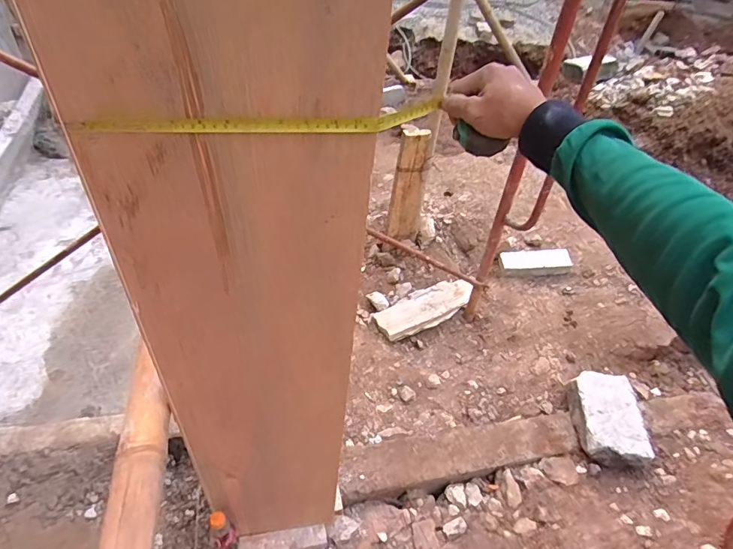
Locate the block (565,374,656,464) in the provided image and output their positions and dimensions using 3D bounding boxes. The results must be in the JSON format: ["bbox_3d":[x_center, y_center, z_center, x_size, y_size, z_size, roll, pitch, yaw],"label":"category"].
[{"bbox_3d":[0.846,0.505,1.607,0.212,0.112,0.309,6,44,-1],"label":"block"}]

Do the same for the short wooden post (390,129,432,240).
[{"bbox_3d":[0.185,-0.364,1.928,0.141,0.522,0.110,12,44,5],"label":"short wooden post"}]

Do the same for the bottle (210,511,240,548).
[{"bbox_3d":[-0.332,0.606,1.073,0.057,0.179,0.044,-25,53,-29],"label":"bottle"}]

